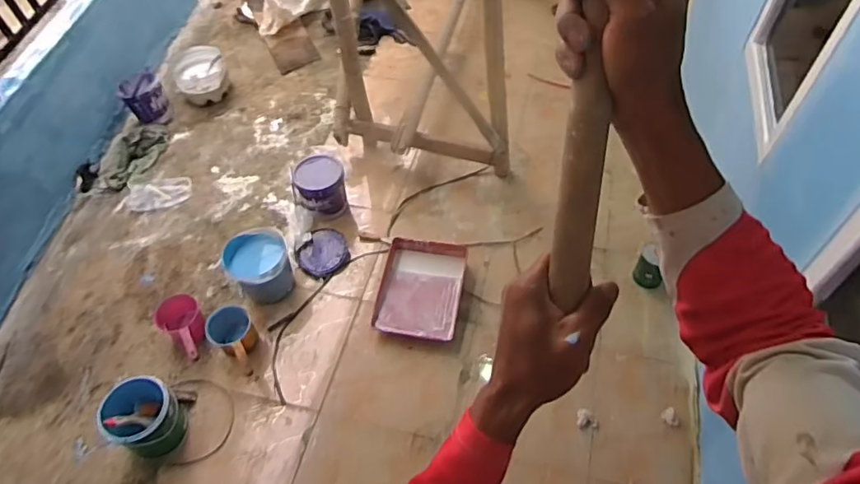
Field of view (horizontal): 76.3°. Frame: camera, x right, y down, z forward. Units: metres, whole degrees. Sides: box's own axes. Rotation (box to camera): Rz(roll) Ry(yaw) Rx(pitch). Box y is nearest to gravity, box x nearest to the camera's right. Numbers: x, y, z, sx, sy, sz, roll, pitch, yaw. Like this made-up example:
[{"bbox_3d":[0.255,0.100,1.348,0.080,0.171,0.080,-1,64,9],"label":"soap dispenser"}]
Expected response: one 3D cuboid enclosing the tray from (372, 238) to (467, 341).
[{"bbox_3d":[-0.033,0.157,1.887,0.285,0.058,0.358,5,54,9],"label":"tray"}]

